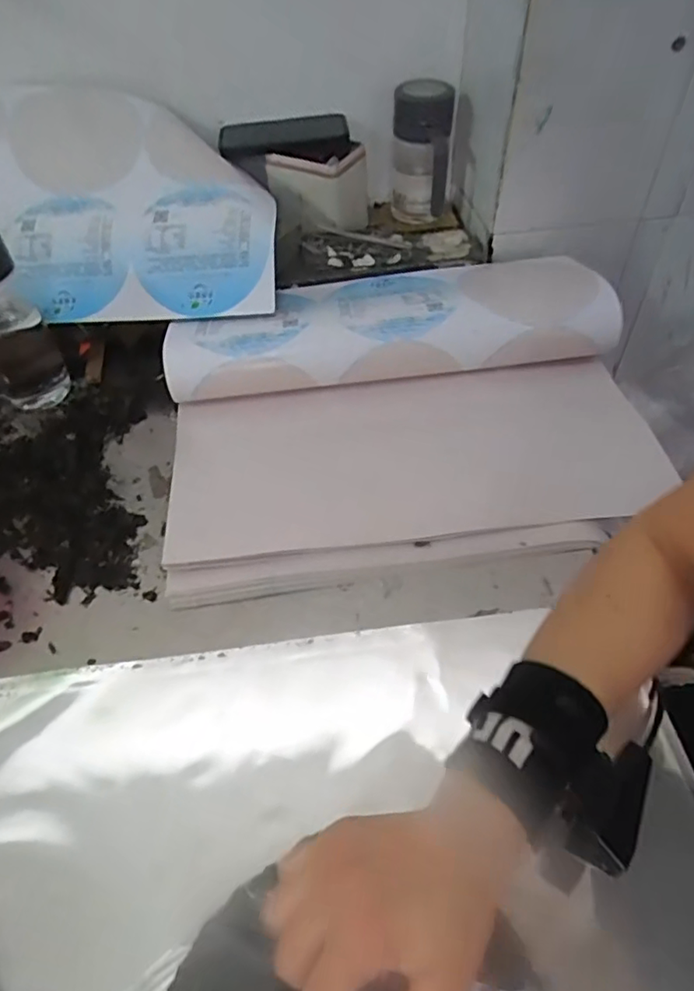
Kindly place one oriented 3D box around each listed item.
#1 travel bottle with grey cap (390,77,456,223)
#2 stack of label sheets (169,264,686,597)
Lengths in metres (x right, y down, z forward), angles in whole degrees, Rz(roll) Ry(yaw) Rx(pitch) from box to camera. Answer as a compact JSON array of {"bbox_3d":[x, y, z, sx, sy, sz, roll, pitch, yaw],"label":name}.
[{"bbox_3d":[0.102,-0.467,0.824,0.080,0.173,0.088,8,51,8],"label":"travel bottle with grey cap"},{"bbox_3d":[0.067,-0.111,0.642,0.500,0.101,0.413,-10,51,-6],"label":"stack of label sheets"}]

